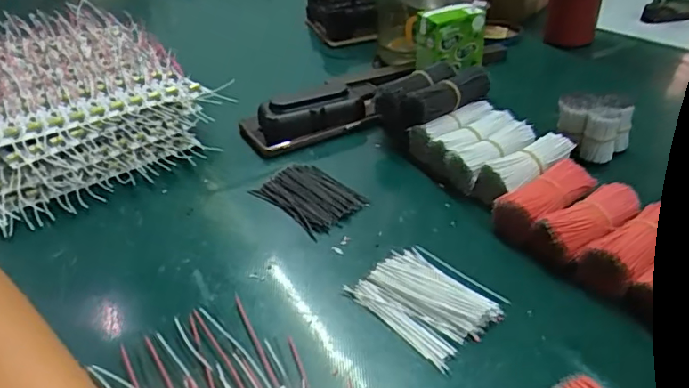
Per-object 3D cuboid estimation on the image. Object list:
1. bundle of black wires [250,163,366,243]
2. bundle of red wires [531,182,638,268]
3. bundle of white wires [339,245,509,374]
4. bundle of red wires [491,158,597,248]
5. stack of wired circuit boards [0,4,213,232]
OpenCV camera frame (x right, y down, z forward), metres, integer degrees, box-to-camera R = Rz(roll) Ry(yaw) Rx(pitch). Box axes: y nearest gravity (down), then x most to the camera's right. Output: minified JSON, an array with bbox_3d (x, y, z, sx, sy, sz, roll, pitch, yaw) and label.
[{"bbox_3d":[-0.030,0.001,0.472,0.062,0.013,0.089,-29,45,-32],"label":"bundle of black wires"},{"bbox_3d":[0.177,0.024,0.392,0.078,0.034,0.036,-22,41,-25],"label":"bundle of red wires"},{"bbox_3d":[0.056,0.070,0.366,0.070,0.008,0.087,-30,45,-32],"label":"bundle of white wires"},{"bbox_3d":[0.158,0.007,0.424,0.082,0.034,0.037,-22,41,-25],"label":"bundle of red wires"},{"bbox_3d":[-0.303,-0.105,0.579,0.239,0.073,0.344,-25,42,-28],"label":"stack of wired circuit boards"}]

